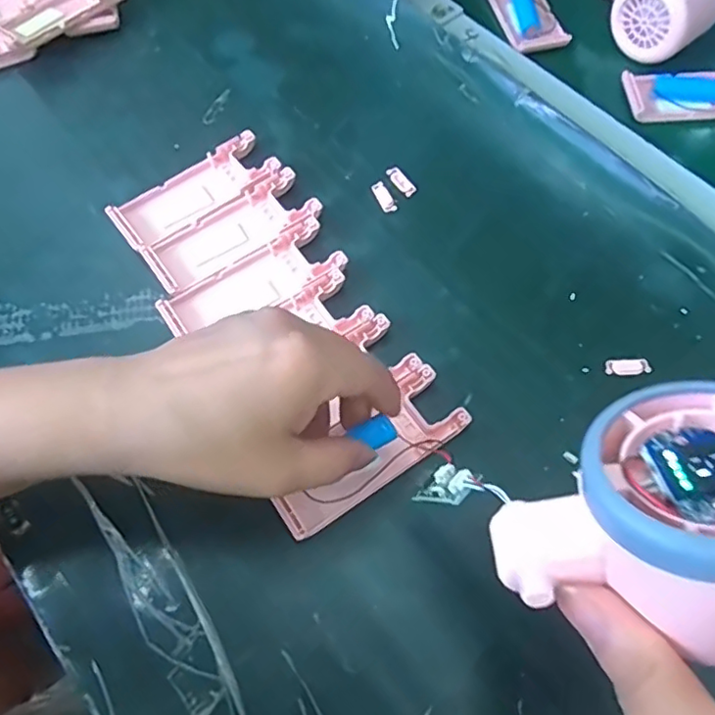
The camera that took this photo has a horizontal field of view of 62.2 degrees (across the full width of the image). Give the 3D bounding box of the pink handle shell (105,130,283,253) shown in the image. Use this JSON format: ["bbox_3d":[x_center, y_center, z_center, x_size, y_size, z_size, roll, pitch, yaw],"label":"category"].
[{"bbox_3d":[-0.102,-0.105,0.375,0.103,0.011,0.041,-35,70,-15],"label":"pink handle shell"}]

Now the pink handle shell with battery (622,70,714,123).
[{"bbox_3d":[0.236,-0.181,0.408,0.103,0.013,0.038,-3,65,-1],"label":"pink handle shell with battery"}]

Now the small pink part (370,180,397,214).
[{"bbox_3d":[0.017,-0.102,0.375,0.009,0.004,0.023,-26,67,-11],"label":"small pink part"}]

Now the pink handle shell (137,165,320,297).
[{"bbox_3d":[-0.076,-0.077,0.360,0.102,0.009,0.042,-31,68,-13],"label":"pink handle shell"}]

